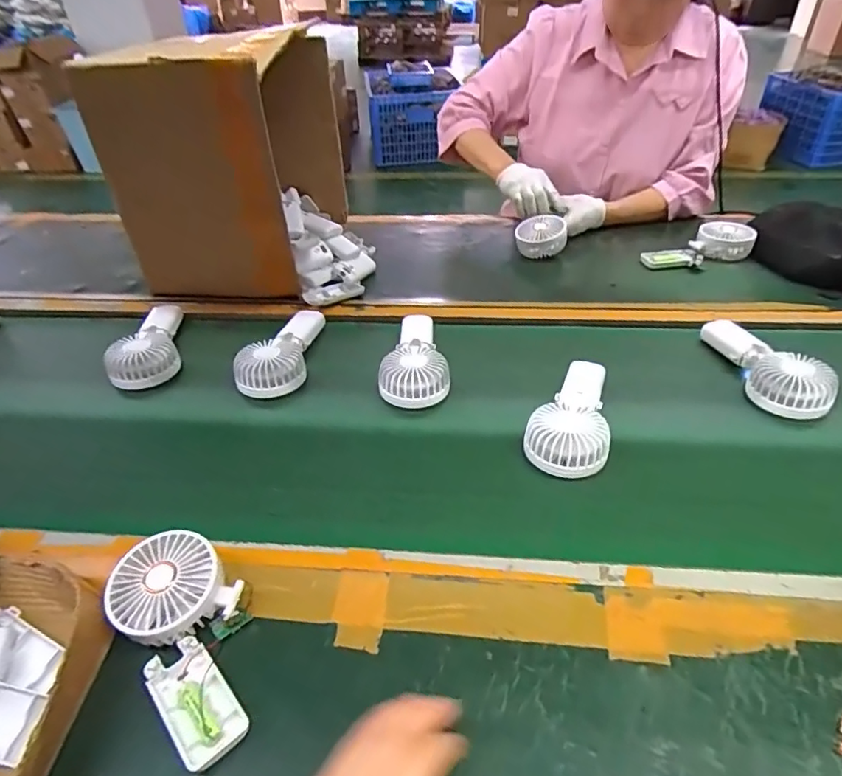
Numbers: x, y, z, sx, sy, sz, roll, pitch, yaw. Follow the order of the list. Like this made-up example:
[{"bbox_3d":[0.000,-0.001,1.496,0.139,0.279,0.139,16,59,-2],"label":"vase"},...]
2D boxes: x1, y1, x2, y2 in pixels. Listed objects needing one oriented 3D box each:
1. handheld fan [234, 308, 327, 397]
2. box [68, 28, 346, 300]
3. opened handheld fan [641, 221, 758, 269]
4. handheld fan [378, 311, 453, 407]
[{"bbox_3d":[-0.187,-0.056,0.748,0.087,0.046,0.186,1,40,6],"label":"handheld fan"},{"bbox_3d":[-0.305,-0.370,0.922,0.294,0.365,0.321,1,40,6],"label":"box"},{"bbox_3d":[0.471,-0.239,0.934,0.181,0.046,0.080,-14,41,-12],"label":"opened handheld fan"},{"bbox_3d":[-0.012,-0.048,0.725,0.090,0.041,0.184,-5,40,-1],"label":"handheld fan"}]

